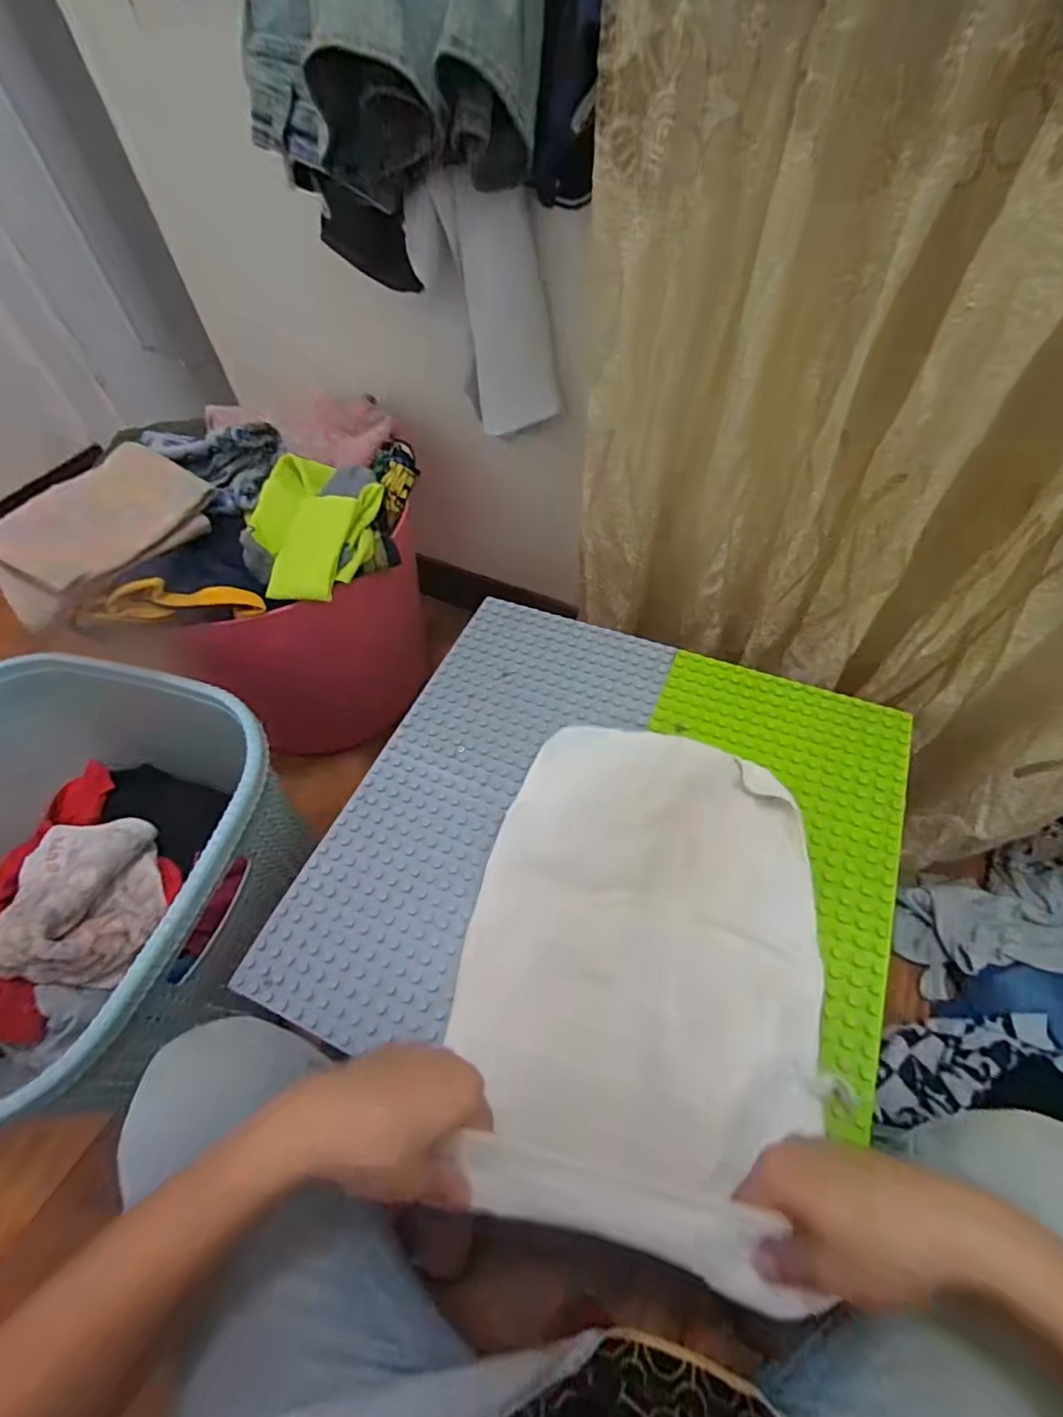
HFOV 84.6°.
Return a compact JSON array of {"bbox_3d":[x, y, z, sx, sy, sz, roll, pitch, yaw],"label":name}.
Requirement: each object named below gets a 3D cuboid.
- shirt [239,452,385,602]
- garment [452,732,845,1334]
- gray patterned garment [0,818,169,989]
[{"bbox_3d":[-0.271,-0.228,0.714,0.157,0.047,0.196,9,68,6],"label":"shirt"},{"bbox_3d":[0.090,0.196,0.485,0.281,0.041,0.377,10,56,10],"label":"garment"},{"bbox_3d":[-0.508,0.212,0.660,0.148,0.088,0.188,-10,55,-4],"label":"gray patterned garment"}]

